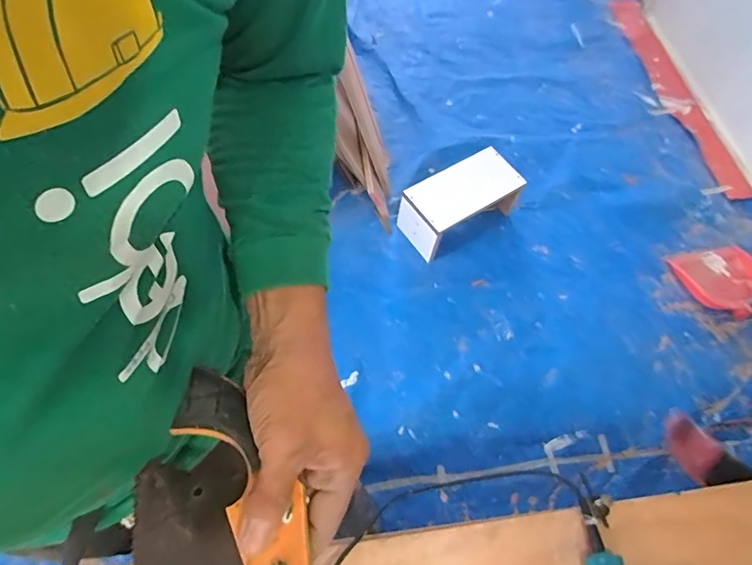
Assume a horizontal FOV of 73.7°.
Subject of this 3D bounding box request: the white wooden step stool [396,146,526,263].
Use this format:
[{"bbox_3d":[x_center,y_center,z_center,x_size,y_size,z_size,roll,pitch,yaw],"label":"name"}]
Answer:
[{"bbox_3d":[0.274,-0.267,1.661,0.390,0.192,0.198,-29,67,-19],"label":"white wooden step stool"}]

